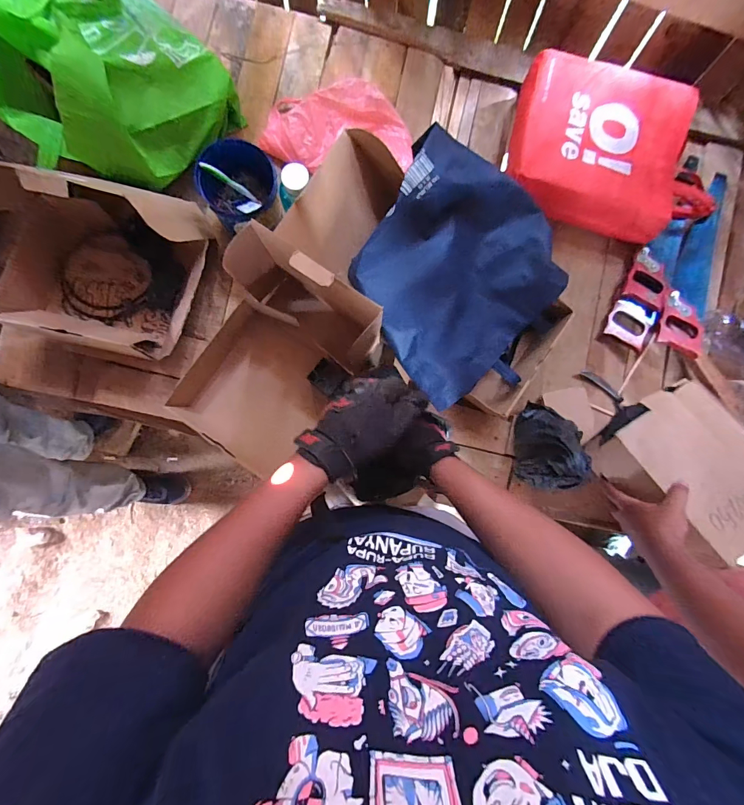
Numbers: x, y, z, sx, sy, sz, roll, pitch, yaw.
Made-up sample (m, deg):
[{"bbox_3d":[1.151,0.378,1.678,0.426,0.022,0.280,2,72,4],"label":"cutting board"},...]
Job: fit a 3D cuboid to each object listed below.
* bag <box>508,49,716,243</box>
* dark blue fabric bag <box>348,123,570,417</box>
[{"bbox_3d":[0.536,-0.528,0.829,0.478,0.110,0.322,13,85,-1],"label":"bag"},{"bbox_3d":[0.164,-0.221,0.691,0.368,0.133,0.392,34,85,0],"label":"dark blue fabric bag"}]

